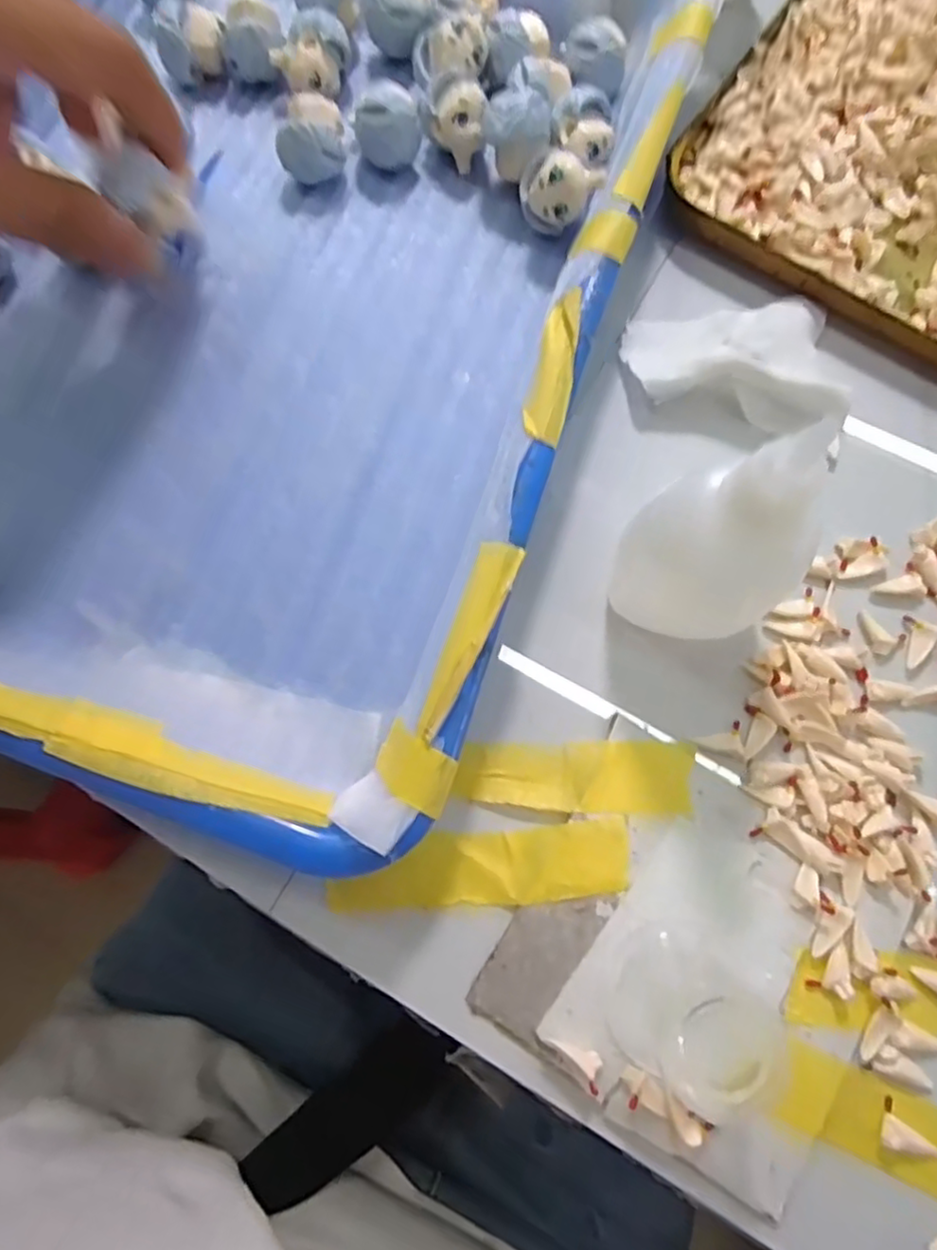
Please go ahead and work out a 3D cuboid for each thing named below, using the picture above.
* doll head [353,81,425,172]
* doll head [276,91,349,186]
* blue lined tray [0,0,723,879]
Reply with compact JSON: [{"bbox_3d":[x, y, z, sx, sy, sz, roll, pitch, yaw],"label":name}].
[{"bbox_3d":[-0.028,-0.179,0.233,0.023,0.023,0.019,-9,76,-1],"label":"doll head"},{"bbox_3d":[-0.056,-0.171,0.230,0.023,0.022,0.021,-14,77,-2],"label":"doll head"},{"bbox_3d":[-0.074,-0.115,0.215,0.234,0.030,0.320,19,78,6],"label":"blue lined tray"}]

